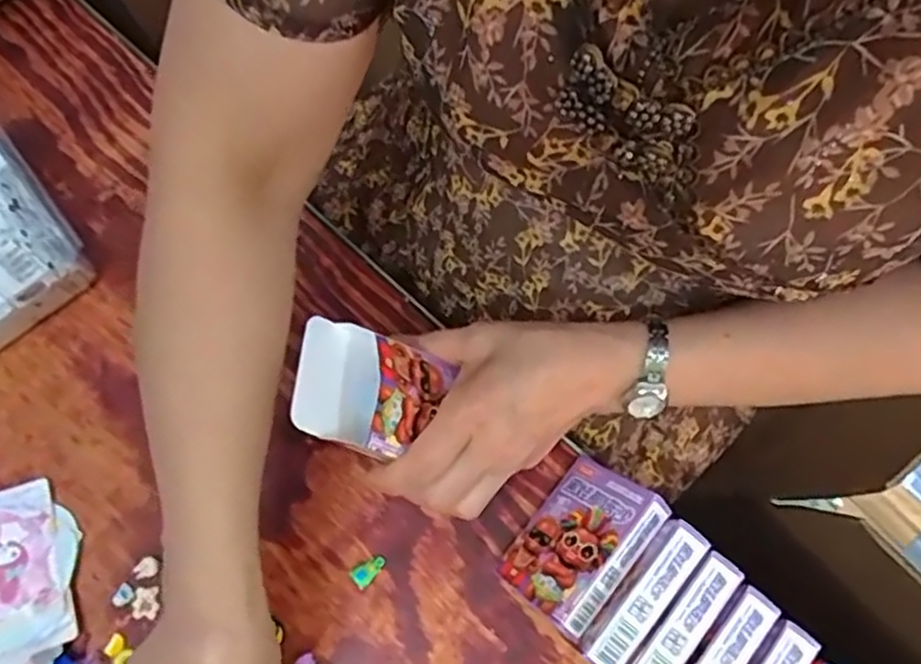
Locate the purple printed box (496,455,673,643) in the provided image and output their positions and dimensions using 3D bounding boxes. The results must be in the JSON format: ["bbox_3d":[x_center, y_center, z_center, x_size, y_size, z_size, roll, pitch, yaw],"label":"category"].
[{"bbox_3d":[0.069,0.123,0.432,0.090,0.068,0.019,-48,123,-13],"label":"purple printed box"}]

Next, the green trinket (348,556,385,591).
[{"bbox_3d":[-0.057,0.150,0.457,0.023,0.006,0.011,-34,76,-22],"label":"green trinket"}]

